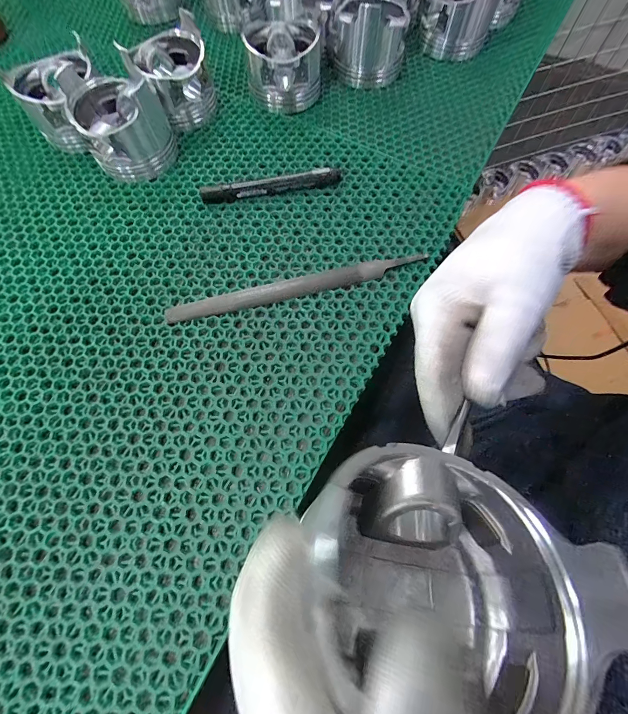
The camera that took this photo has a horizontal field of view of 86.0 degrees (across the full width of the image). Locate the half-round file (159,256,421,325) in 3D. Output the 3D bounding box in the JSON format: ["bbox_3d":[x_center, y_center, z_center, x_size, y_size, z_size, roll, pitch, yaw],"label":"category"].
[{"bbox_3d":[-0.016,-0.066,0.309,0.235,0.008,0.020,-13,69,-5],"label":"half-round file"}]

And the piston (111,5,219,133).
[{"bbox_3d":[-0.158,-0.319,0.381,0.084,0.070,0.087,-8,69,-3],"label":"piston"}]

